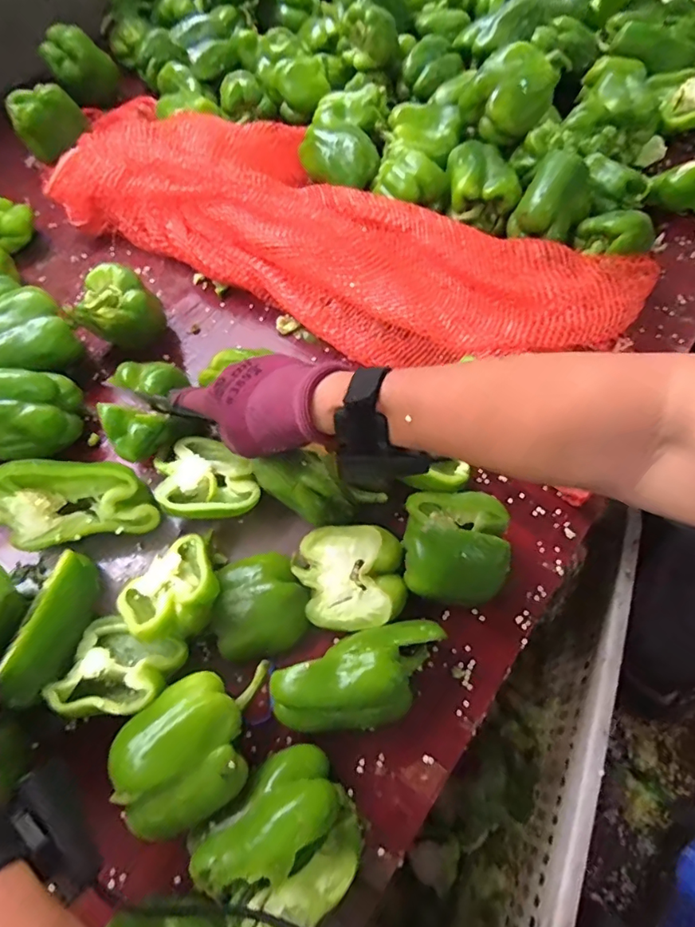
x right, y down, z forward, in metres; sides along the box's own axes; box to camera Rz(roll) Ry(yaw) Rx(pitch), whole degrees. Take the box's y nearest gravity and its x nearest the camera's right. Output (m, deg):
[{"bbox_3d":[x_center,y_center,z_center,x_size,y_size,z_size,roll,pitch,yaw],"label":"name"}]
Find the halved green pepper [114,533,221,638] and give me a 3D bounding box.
[{"bbox_3d":[-0.143,0.108,0.436,0.084,0.036,0.084,-34,34,-3],"label":"halved green pepper"}]

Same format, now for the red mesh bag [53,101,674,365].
[{"bbox_3d":[-0.019,-0.292,0.639,0.730,0.087,0.263,28,65,17],"label":"red mesh bag"}]

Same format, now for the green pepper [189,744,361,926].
[{"bbox_3d":[-0.043,0.254,0.348,0.099,0.082,0.086,-36,65,-17],"label":"green pepper"}]

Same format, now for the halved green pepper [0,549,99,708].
[{"bbox_3d":[-0.238,0.130,0.424,0.037,0.040,0.126,2,45,3],"label":"halved green pepper"}]

